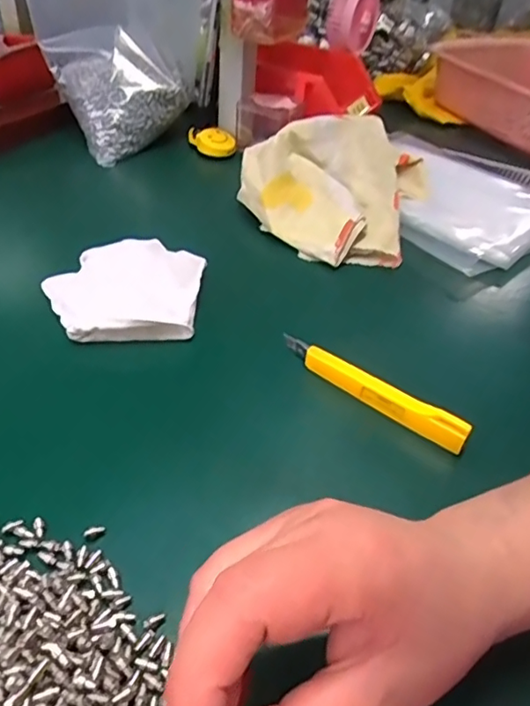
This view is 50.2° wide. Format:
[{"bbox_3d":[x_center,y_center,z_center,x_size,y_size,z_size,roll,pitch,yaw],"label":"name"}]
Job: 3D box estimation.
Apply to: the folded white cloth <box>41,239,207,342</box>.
[{"bbox_3d":[-0.101,-0.045,0.412,0.109,0.024,0.091,-2,42,-9],"label":"folded white cloth"}]

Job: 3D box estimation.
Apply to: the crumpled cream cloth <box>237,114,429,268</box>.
[{"bbox_3d":[0.061,-0.158,0.521,0.168,0.068,0.169,13,42,8],"label":"crumpled cream cloth"}]

